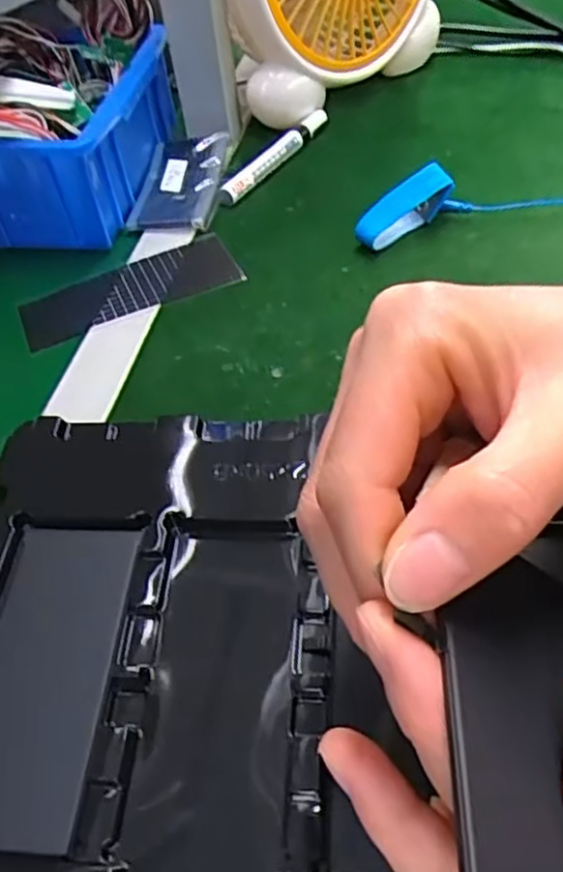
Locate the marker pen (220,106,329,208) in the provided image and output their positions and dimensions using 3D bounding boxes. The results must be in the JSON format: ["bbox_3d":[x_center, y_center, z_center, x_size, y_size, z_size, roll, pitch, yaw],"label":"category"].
[{"bbox_3d":[-0.005,-0.225,0.542,0.014,0.019,0.138,24,56,25],"label":"marker pen"}]

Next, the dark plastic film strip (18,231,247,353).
[{"bbox_3d":[-0.102,-0.099,0.457,0.146,0.004,0.062,-25,51,-14],"label":"dark plastic film strip"}]

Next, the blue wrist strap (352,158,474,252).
[{"bbox_3d":[0.088,-0.157,0.458,0.081,0.039,0.014,-25,51,-15],"label":"blue wrist strap"}]

